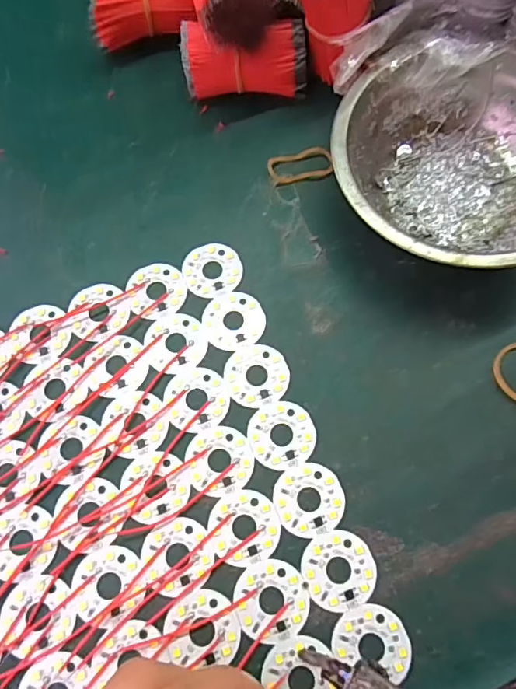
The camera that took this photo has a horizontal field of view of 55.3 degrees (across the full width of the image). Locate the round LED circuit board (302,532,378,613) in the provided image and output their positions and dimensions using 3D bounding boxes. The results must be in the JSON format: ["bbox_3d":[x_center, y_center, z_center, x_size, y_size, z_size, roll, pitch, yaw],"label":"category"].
[{"bbox_3d":[0.034,0.095,0.207,0.030,0.004,0.030,-1,71,2],"label":"round LED circuit board"}]

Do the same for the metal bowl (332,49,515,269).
[{"bbox_3d":[0.102,-0.087,0.246,0.124,0.043,0.115,-1,71,2],"label":"metal bowl"}]

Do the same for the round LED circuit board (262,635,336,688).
[{"bbox_3d":[0.017,0.134,0.195,0.027,0.004,0.031,-11,71,-2],"label":"round LED circuit board"}]

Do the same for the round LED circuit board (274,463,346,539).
[{"bbox_3d":[0.023,0.068,0.217,0.030,0.004,0.031,-1,71,2],"label":"round LED circuit board"}]

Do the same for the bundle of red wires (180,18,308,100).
[{"bbox_3d":[-0.007,-0.161,0.282,0.069,0.035,0.026,-4,71,1],"label":"bundle of red wires"}]

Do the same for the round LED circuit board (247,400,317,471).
[{"bbox_3d":[0.011,0.042,0.227,0.031,0.004,0.030,-1,71,2],"label":"round LED circuit board"}]

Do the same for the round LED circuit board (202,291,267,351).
[{"bbox_3d":[-0.012,-0.013,0.246,0.030,0.004,0.031,0,74,0],"label":"round LED circuit board"}]

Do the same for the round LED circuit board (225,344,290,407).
[{"bbox_3d":[0.000,0.015,0.236,0.030,0.004,0.030,-1,71,2],"label":"round LED circuit board"}]

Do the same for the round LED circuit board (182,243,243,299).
[{"bbox_3d":[-0.024,-0.039,0.257,0.030,0.004,0.031,-1,71,2],"label":"round LED circuit board"}]

